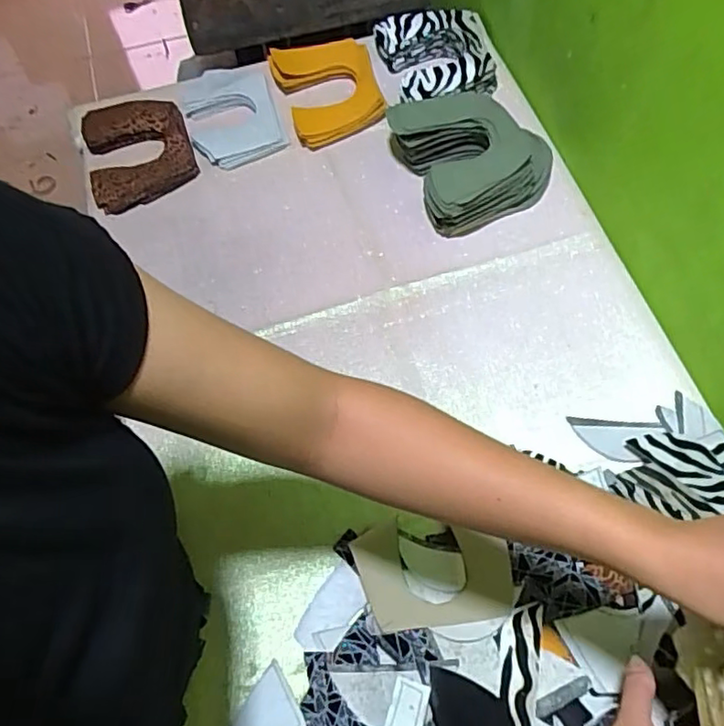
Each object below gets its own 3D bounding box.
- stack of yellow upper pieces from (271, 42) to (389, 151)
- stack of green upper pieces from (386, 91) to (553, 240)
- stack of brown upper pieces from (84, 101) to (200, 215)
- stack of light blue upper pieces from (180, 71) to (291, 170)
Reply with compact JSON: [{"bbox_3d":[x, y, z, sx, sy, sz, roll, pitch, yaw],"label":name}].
[{"bbox_3d":[-0.047,-0.371,0.817,0.133,0.041,0.161,-13,65,-4],"label":"stack of yellow upper pieces"},{"bbox_3d":[0.139,-0.264,0.739,0.182,0.072,0.184,-21,66,-8],"label":"stack of green upper pieces"},{"bbox_3d":[-0.294,-0.281,0.787,0.132,0.021,0.162,-18,66,-7],"label":"stack of brown upper pieces"},{"bbox_3d":[-0.177,-0.338,0.811,0.116,0.020,0.159,-18,66,-7],"label":"stack of light blue upper pieces"}]

